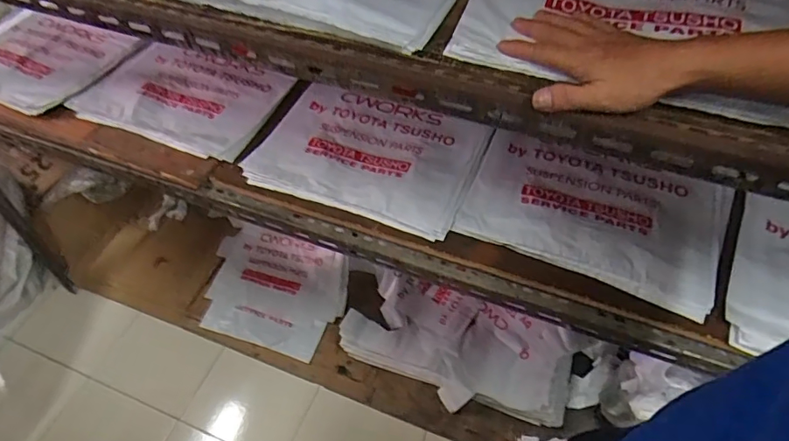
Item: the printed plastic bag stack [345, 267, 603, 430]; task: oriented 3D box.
[{"bbox_3d":[0.164,0.323,1.299,0.575,0.096,0.259,18,56,16],"label":"printed plastic bag stack"}]

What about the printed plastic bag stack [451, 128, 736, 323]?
[{"bbox_3d":[0.294,-0.018,0.744,0.352,0.039,0.226,21,56,18],"label":"printed plastic bag stack"}]

